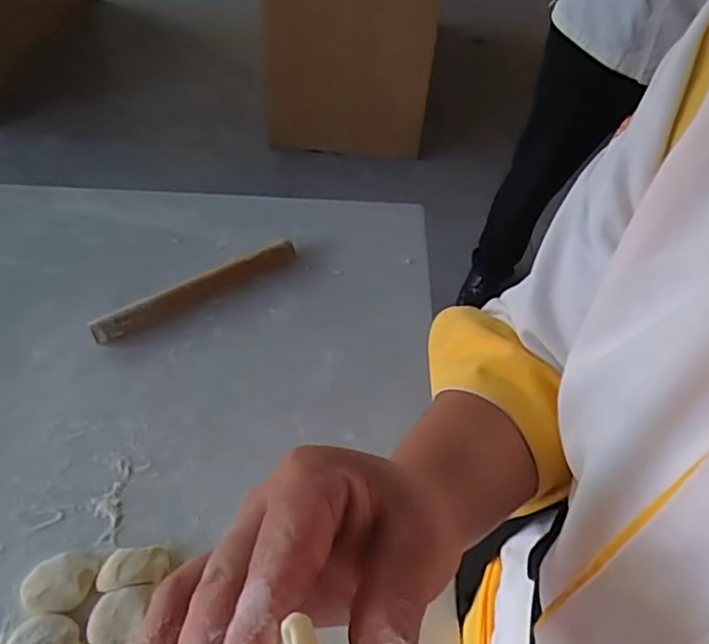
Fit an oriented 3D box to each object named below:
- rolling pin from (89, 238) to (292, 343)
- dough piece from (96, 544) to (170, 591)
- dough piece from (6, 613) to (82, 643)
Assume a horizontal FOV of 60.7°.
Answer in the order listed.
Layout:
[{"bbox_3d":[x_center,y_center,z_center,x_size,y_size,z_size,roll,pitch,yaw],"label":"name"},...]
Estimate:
[{"bbox_3d":[-0.175,-0.036,0.693,0.245,0.035,0.031,-26,57,-24],"label":"rolling pin"},{"bbox_3d":[-0.183,0.206,0.505,0.057,0.020,0.031,-6,51,-10],"label":"dough piece"},{"bbox_3d":[-0.239,0.246,0.467,0.053,0.018,0.035,2,50,-4],"label":"dough piece"}]

